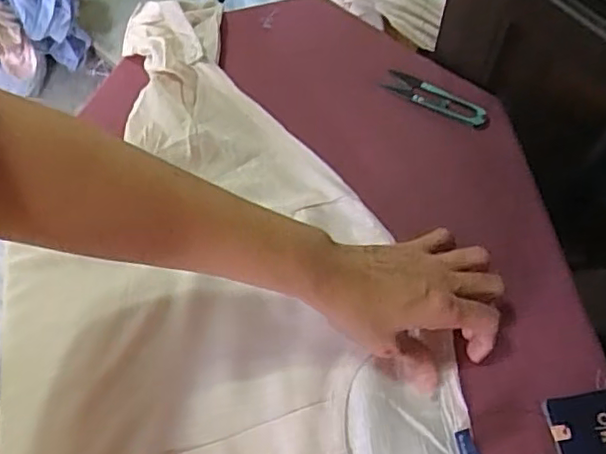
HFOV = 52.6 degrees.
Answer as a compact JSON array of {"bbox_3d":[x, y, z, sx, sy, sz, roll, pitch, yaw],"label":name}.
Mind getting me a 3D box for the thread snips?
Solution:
[{"bbox_3d":[0.123,-0.118,0.562,0.103,0.008,0.023,29,82,21],"label":"thread snips"}]

